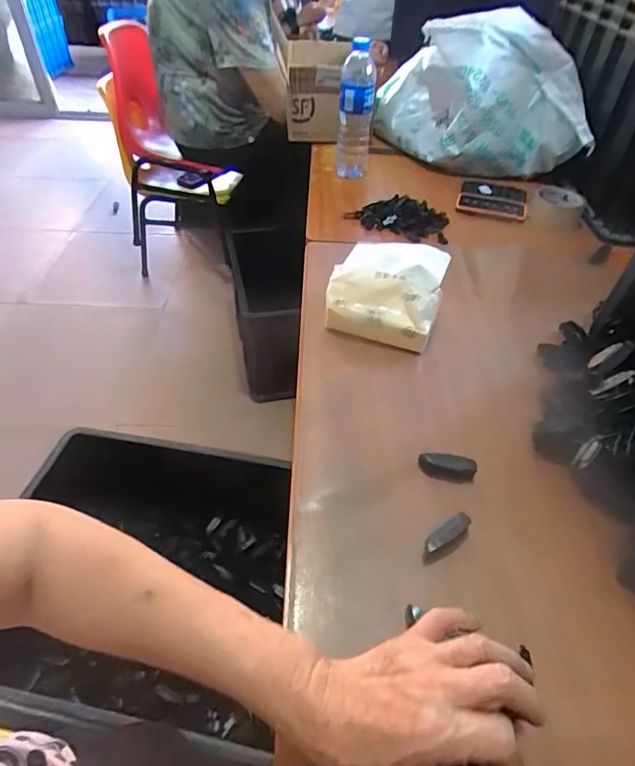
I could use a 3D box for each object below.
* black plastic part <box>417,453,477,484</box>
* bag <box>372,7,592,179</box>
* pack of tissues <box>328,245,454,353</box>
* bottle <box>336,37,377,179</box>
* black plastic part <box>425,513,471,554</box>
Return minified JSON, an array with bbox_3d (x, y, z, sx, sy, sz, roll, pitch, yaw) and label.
[{"bbox_3d":[0.131,0.085,0.474,0.055,0.020,0.018,13,45,9],"label":"black plastic part"},{"bbox_3d":[0.337,-0.647,1.040,0.338,0.250,0.437,-2,47,-4],"label":"bag"},{"bbox_3d":[0.089,-0.117,0.617,0.141,0.091,0.110,13,46,9],"label":"pack of tissues"},{"bbox_3d":[0.076,-0.539,0.934,0.067,0.221,0.068,4,47,1],"label":"bottle"},{"bbox_3d":[0.116,0.136,0.420,0.049,0.017,0.017,-25,51,-27],"label":"black plastic part"}]

